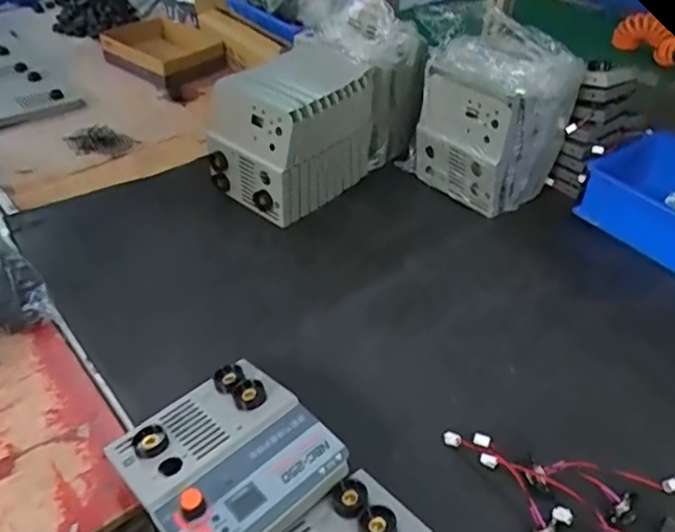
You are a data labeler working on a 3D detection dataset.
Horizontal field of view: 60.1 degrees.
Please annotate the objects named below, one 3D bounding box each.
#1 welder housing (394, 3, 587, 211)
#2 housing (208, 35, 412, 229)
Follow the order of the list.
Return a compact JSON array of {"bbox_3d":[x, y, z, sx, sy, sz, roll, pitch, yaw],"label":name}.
[{"bbox_3d":[0.233,-0.217,0.856,0.162,0.210,0.177,-27,48,-28],"label":"welder housing"},{"bbox_3d":[-0.035,-0.209,0.882,0.154,0.172,0.277,28,48,28],"label":"housing"}]

